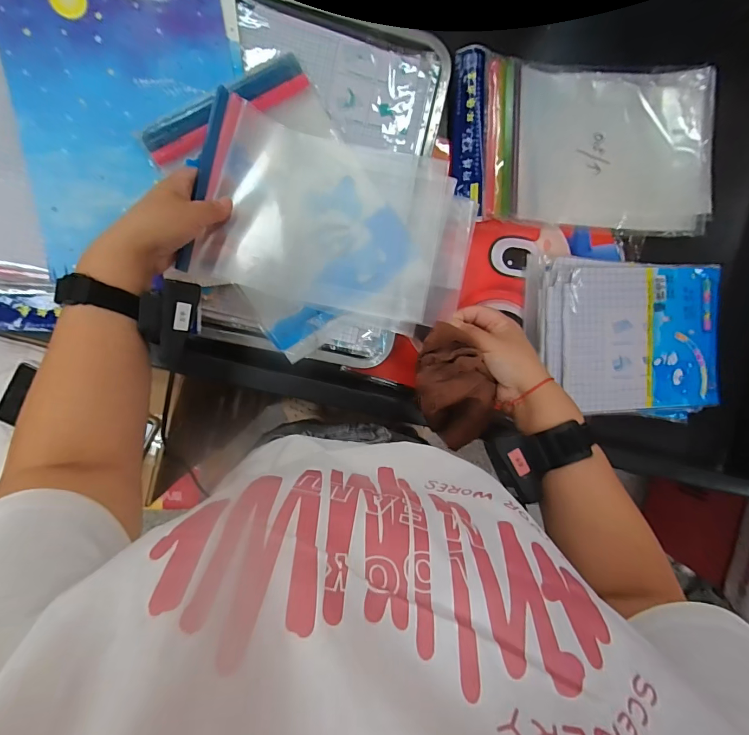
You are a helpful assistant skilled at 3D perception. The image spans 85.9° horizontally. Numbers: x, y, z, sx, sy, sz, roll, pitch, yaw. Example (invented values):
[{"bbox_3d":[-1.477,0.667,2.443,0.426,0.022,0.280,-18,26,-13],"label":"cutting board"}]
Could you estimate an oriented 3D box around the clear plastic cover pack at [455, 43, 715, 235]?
[{"bbox_3d":[0.269,-0.287,0.517,0.342,0.051,0.203,3,92,-6],"label":"clear plastic cover pack"}]

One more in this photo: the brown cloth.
[{"bbox_3d":[0.086,0.020,0.438,0.074,0.038,0.132,-9,93,-9],"label":"brown cloth"}]

